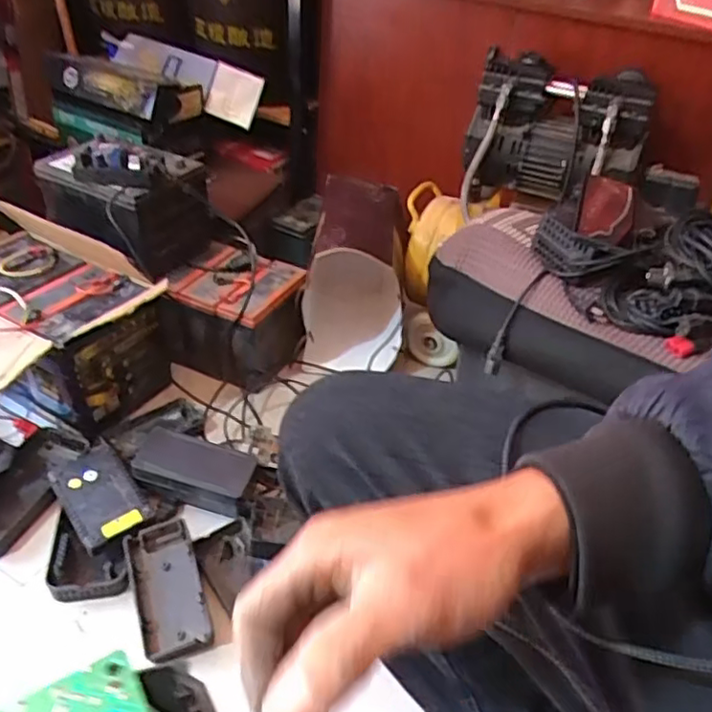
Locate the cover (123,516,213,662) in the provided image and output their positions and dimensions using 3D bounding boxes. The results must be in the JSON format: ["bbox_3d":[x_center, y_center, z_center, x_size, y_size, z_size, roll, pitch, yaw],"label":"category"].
[{"bbox_3d":[-0.244,0.300,0.831,0.080,0.034,0.173,-13,55,-21],"label":"cover"}]

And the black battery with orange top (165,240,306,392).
[{"bbox_3d":[-0.214,-0.067,1.176,0.217,0.176,0.196,19,41,18],"label":"black battery with orange top"}]

